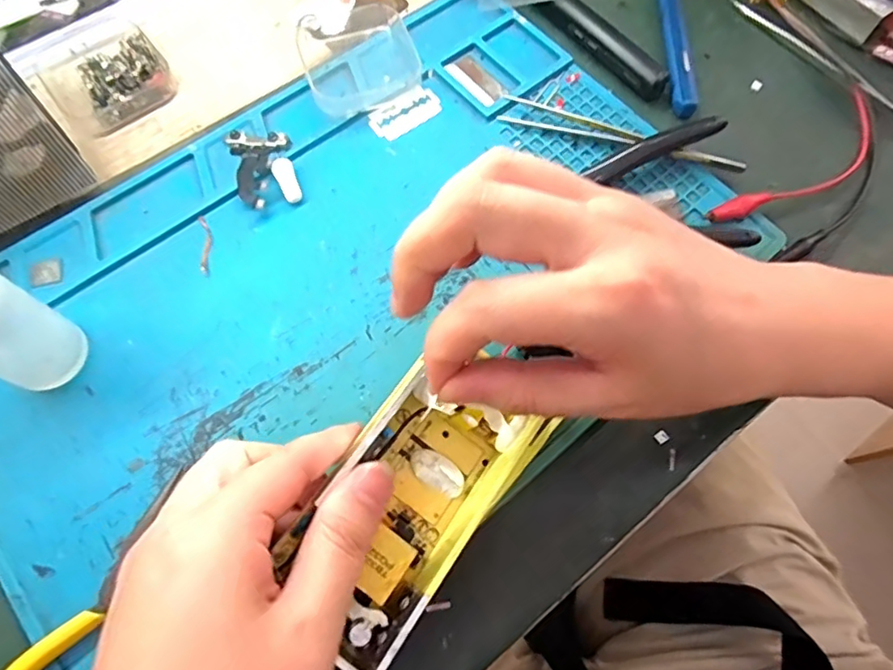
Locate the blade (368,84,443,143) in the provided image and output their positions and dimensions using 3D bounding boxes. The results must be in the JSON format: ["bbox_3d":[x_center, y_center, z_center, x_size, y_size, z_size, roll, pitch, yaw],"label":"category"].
[{"bbox_3d":[-0.023,-0.126,0.324,0.042,0.004,0.022,-37,82,-14],"label":"blade"}]

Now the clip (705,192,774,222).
[{"bbox_3d":[0.153,-0.066,0.297,0.036,0.011,0.011,-25,72,-11],"label":"clip"}]

